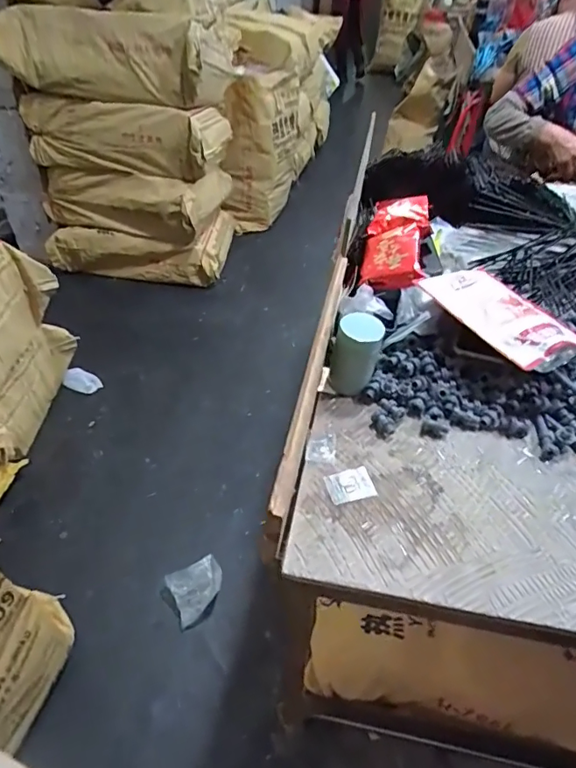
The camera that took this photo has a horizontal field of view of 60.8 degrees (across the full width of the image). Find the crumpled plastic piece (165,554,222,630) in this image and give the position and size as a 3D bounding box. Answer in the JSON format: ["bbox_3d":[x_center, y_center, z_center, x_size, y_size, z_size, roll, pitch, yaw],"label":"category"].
[{"bbox_3d":[-0.236,0.527,1.277,0.149,0.028,0.131,-28,52,-26],"label":"crumpled plastic piece"}]

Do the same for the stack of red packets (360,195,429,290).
[{"bbox_3d":[0.200,-0.271,0.899,0.111,0.045,0.298,9,46,8],"label":"stack of red packets"}]

